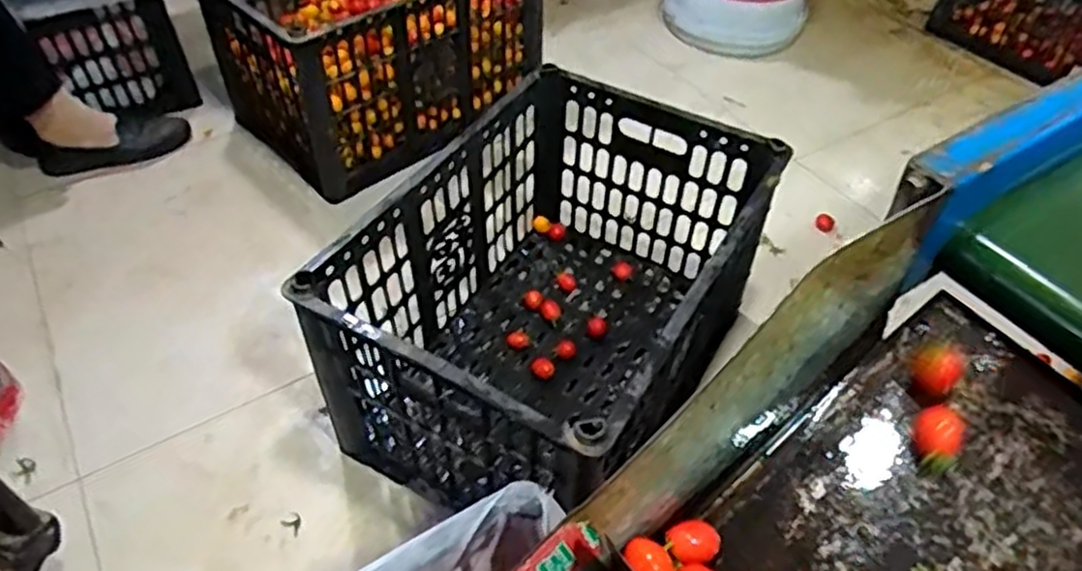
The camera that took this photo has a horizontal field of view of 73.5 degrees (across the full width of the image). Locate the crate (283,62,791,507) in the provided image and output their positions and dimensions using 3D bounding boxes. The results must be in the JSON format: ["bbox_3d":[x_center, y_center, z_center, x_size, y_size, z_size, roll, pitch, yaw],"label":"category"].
[{"bbox_3d":[0.021,0.020,0.875,0.336,0.300,0.480,24,52,20],"label":"crate"}]

